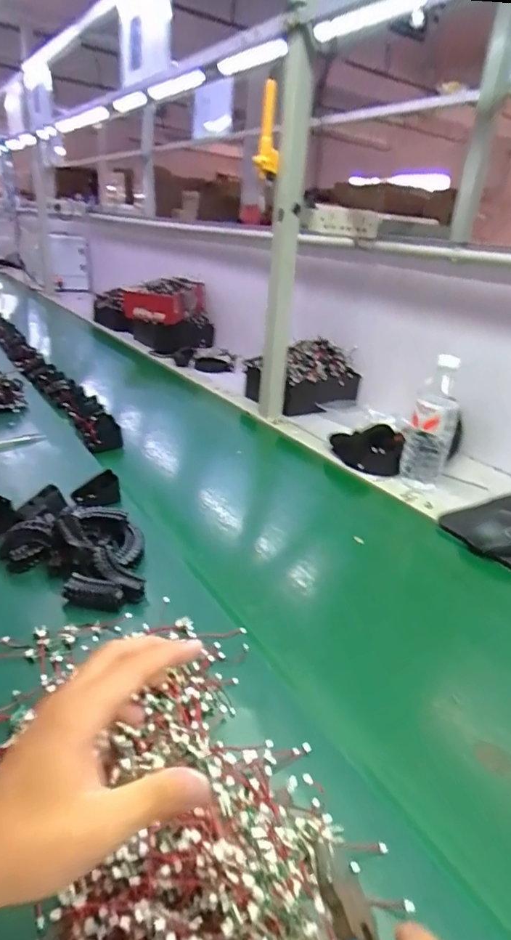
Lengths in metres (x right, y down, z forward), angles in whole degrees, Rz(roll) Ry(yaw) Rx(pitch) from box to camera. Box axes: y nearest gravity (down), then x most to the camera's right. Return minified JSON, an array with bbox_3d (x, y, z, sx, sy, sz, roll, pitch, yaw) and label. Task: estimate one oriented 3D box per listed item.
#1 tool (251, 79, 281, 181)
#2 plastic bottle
[{"bbox_3d":[0.023,-0.656,0.996,0.052,0.156,0.061,2,-7,-5],"label":"tool"},{"bbox_3d":[0.304,-0.080,0.879,0.076,0.220,0.071,14,27,18],"label":"plastic bottle"}]

